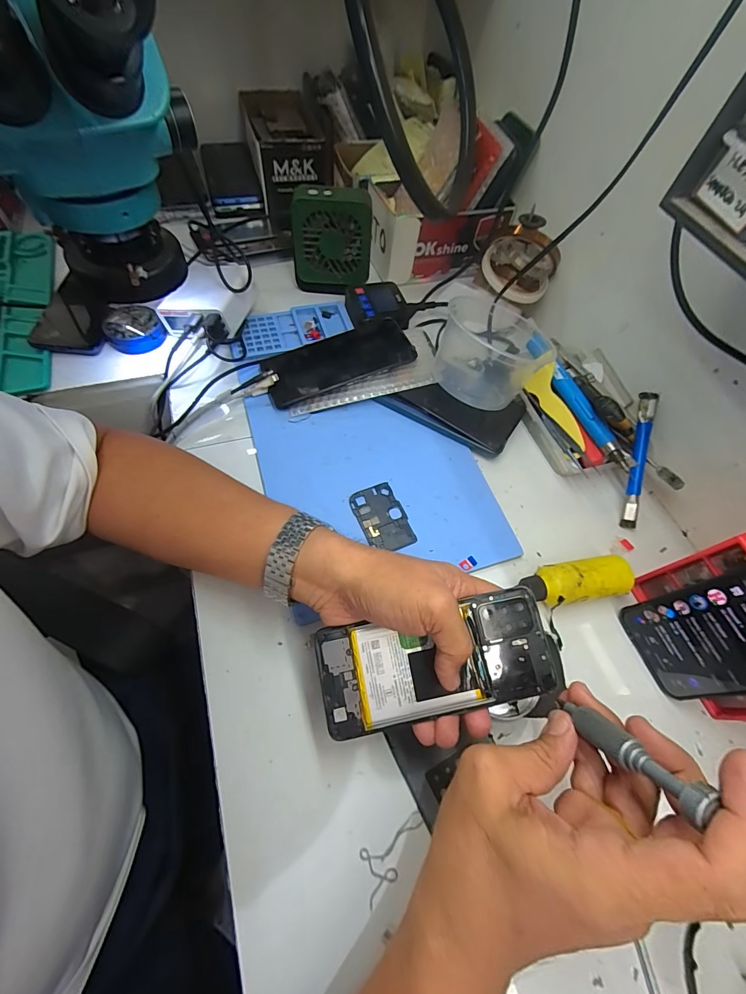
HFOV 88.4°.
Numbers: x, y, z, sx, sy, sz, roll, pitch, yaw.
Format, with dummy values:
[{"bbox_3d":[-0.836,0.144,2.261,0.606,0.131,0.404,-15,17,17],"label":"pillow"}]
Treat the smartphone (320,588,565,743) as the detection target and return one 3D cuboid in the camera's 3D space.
[{"bbox_3d":[0.043,0.114,0.264,0.157,0.004,0.069,-11,81,-4],"label":"smartphone"}]

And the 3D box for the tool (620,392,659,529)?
[{"bbox_3d":[0.277,-0.038,0.399,0.016,0.012,0.141,8,92,0],"label":"tool"}]

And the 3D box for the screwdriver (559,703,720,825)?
[{"bbox_3d":[0.126,0.127,0.196,0.013,0.089,0.011,-10,88,-9],"label":"screwdriver"}]

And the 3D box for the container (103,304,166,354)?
[{"bbox_3d":[-0.280,-0.200,0.453,0.061,0.026,0.061,2,61,-5],"label":"container"}]

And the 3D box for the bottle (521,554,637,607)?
[{"bbox_3d":[0.185,0.079,0.354,0.096,0.040,0.034,-7,63,-9],"label":"bottle"}]

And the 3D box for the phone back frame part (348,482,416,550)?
[{"bbox_3d":[0.009,0.021,0.368,0.045,0.005,0.067,-20,66,-16],"label":"phone back frame part"}]

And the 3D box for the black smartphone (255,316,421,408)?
[{"bbox_3d":[-0.038,-0.155,0.433,0.168,0.010,0.075,-22,61,-8],"label":"black smartphone"}]

